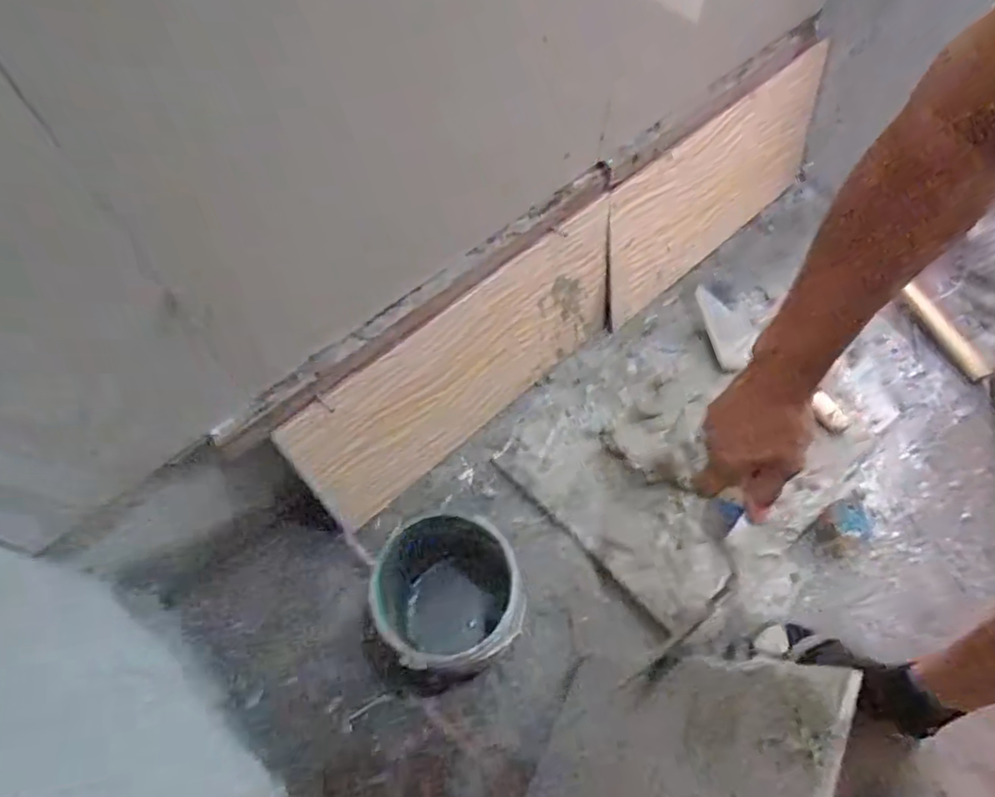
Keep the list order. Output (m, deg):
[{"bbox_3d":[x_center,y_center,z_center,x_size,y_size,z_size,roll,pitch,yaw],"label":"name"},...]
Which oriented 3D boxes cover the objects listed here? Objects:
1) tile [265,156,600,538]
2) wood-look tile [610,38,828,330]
[{"bbox_3d":[-0.036,-0.058,0.941,0.587,0.326,0.017,-39,57,-16],"label":"tile"},{"bbox_3d":[0.412,-0.398,1.127,0.563,0.297,0.014,-38,54,-18],"label":"wood-look tile"}]

